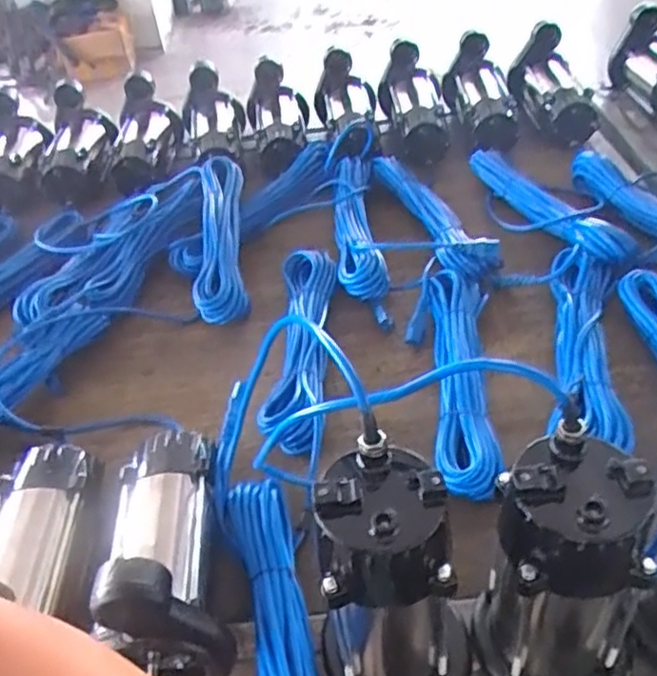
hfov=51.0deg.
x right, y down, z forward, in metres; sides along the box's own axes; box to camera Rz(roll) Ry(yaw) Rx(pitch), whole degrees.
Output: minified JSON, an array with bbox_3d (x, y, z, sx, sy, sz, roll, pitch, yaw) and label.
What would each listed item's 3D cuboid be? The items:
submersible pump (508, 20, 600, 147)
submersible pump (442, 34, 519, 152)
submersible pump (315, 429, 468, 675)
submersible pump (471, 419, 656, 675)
[{"bbox_3d":[0.410,-0.463,1.260,0.142,0.136,0.211,-1,41,7],"label":"submersible pump"},{"bbox_3d":[0.279,-0.440,1.259,0.131,0.109,0.268,-8,56,-1],"label":"submersible pump"},{"bbox_3d":[0.049,0.204,0.493,0.111,0.230,0.143,-11,41,-4],"label":"submersible pump"},{"bbox_3d":[0.163,0.196,0.485,0.116,0.227,0.133,10,44,19],"label":"submersible pump"}]

